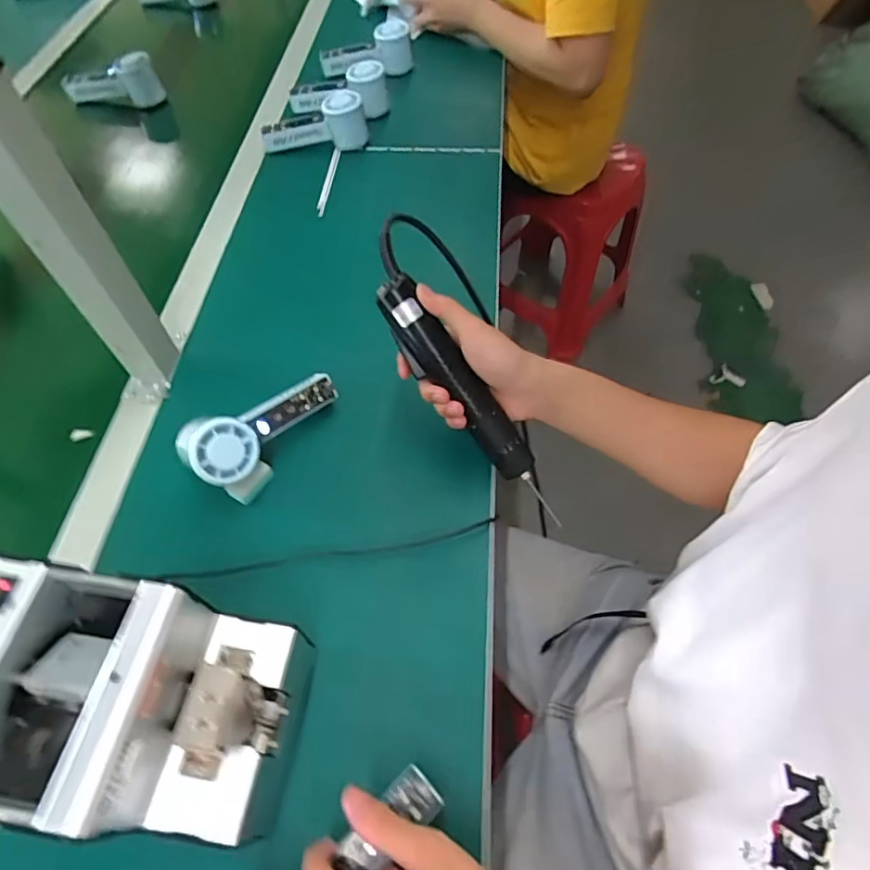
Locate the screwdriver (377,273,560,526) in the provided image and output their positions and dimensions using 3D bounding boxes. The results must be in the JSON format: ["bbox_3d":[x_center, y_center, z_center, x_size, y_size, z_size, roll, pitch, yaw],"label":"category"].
[{"bbox_3d":[0.030,-0.033,0.475,0.033,0.028,0.233,-41,100,-21],"label":"screwdriver"}]

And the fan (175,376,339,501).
[{"bbox_3d":[-0.154,-0.005,0.516,0.053,0.088,0.150,37,66,20],"label":"fan"}]

